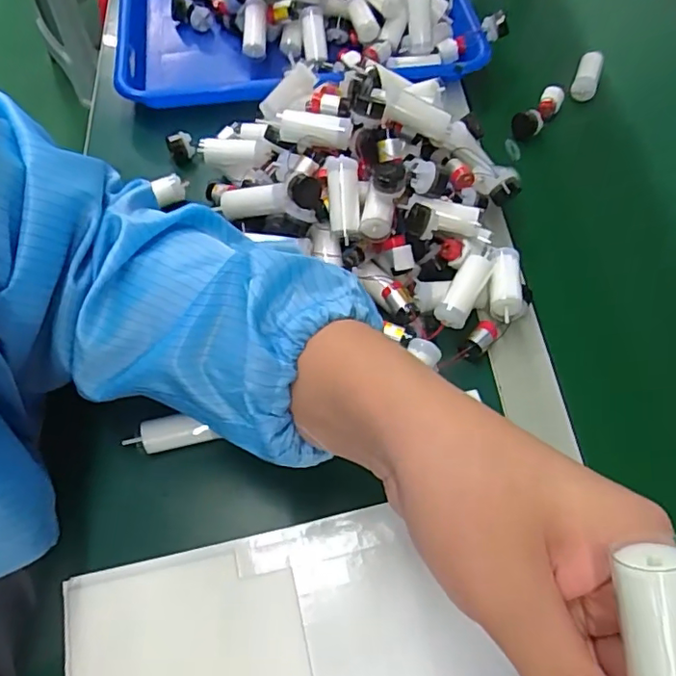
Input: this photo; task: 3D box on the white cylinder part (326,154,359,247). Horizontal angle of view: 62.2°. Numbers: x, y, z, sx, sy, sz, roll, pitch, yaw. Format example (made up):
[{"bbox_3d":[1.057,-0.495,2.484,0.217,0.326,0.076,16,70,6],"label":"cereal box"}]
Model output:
[{"bbox_3d":[0.004,-0.092,0.368,0.020,0.051,0.024,-4,25,-3],"label":"white cylinder part"}]

